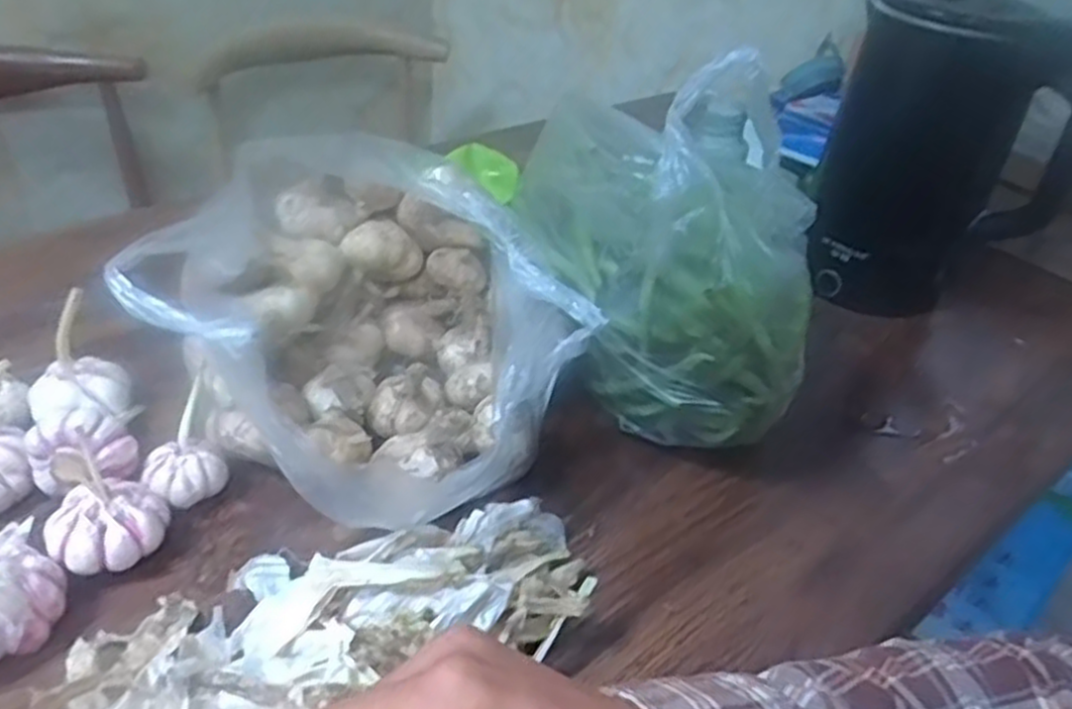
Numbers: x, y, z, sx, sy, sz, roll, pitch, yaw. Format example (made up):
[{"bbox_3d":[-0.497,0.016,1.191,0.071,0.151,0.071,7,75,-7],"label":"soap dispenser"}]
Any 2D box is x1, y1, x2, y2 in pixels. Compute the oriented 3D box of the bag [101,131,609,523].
[{"bbox_3d":[-0.098,-0.026,0.488,0.239,0.129,0.190,33,44,31],"label":"bag"}]

